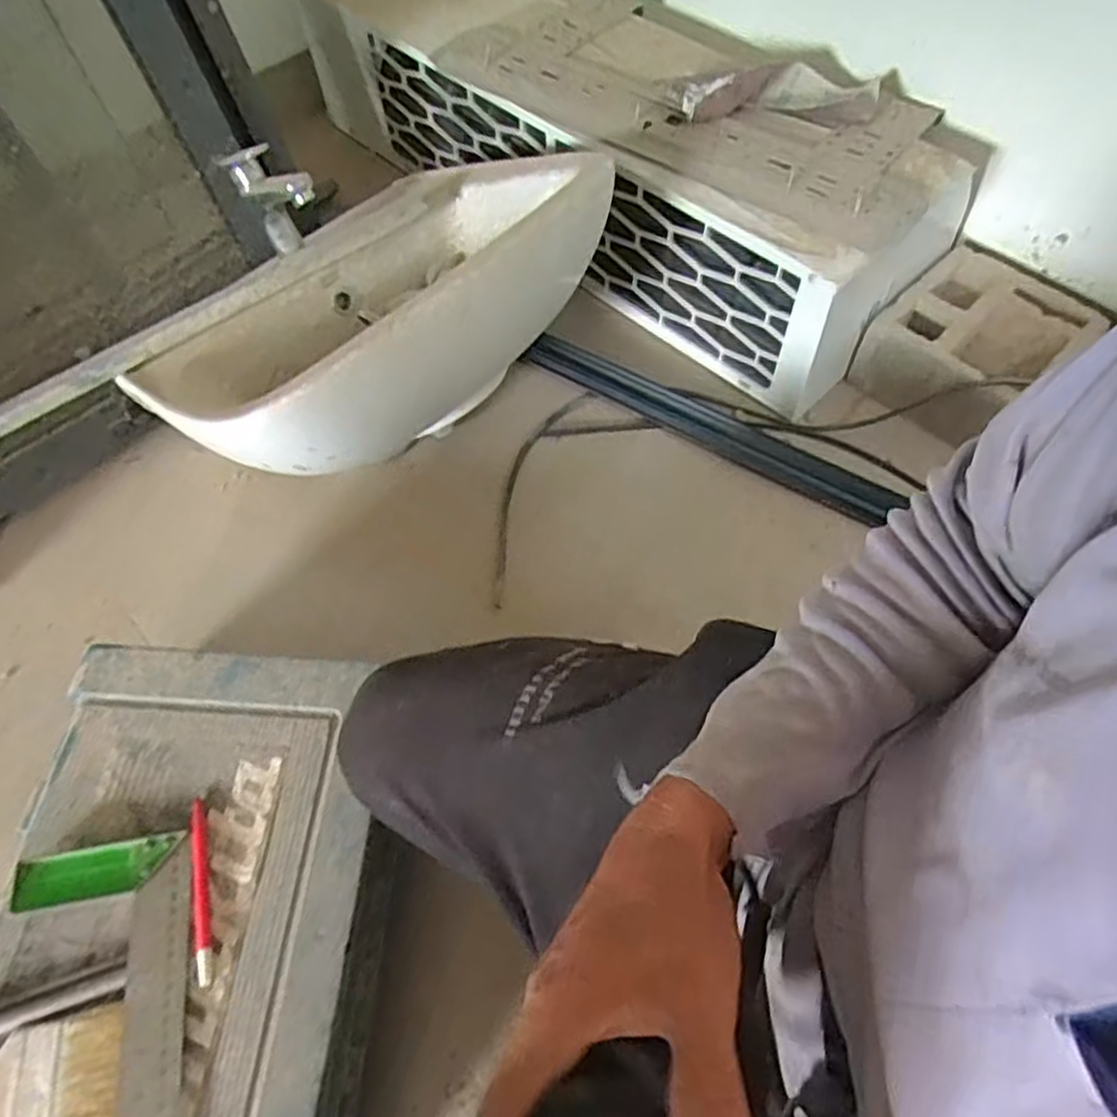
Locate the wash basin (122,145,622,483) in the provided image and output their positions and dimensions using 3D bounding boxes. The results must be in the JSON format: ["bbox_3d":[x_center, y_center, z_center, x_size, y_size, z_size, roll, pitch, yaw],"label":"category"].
[{"bbox_3d":[-0.160,-0.237,0.763,0.480,0.149,0.328,-43,44,-20],"label":"wash basin"}]

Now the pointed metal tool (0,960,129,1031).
[{"bbox_3d":[-0.399,0.323,0.509,0.194,0.013,0.018,-17,62,-8],"label":"pointed metal tool"}]

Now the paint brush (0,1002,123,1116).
[{"bbox_3d":[-0.388,0.358,0.487,0.184,0.011,0.076,-10,61,-4],"label":"paint brush"}]

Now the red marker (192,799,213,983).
[{"bbox_3d":[-0.270,0.249,0.556,0.012,0.008,0.131,-14,61,-6],"label":"red marker"}]

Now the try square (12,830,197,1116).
[{"bbox_3d":[-0.304,0.347,0.497,0.115,0.018,0.302,-15,61,-7],"label":"try square"}]

